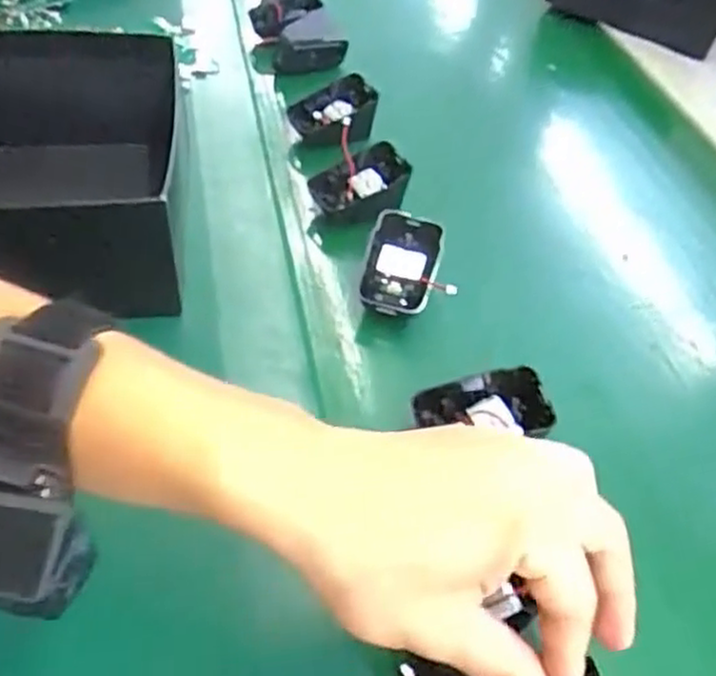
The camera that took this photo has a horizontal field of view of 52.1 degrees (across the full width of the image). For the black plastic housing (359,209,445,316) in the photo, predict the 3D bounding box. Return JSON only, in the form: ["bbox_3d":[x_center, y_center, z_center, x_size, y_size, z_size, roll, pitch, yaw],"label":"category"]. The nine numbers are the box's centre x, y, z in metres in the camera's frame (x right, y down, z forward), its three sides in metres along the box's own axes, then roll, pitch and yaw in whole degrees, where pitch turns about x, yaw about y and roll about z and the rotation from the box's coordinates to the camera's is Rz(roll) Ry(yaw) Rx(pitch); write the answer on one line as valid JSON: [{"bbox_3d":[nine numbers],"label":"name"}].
[{"bbox_3d":[0.028,-0.048,0.464,0.046,0.017,0.067,14,76,-3],"label":"black plastic housing"}]

